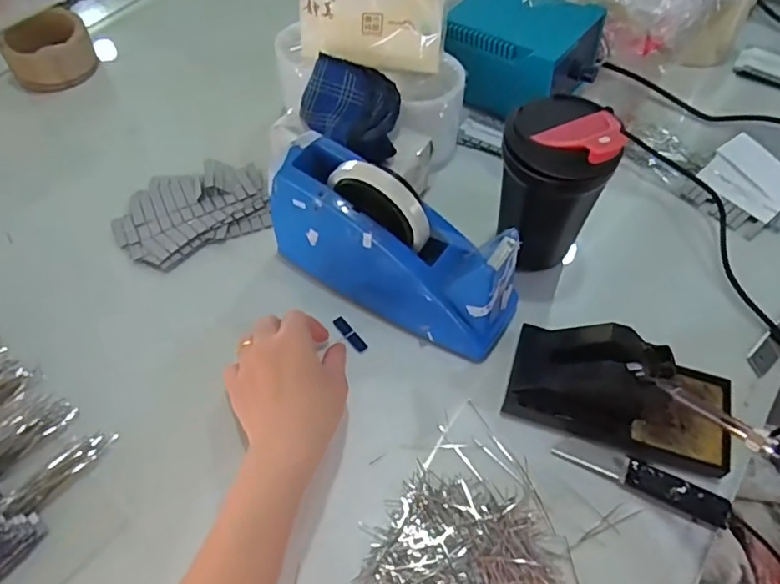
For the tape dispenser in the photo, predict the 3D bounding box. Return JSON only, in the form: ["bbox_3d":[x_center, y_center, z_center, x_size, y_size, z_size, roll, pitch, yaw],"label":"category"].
[{"bbox_3d":[0.002,-0.039,0.445,0.201,0.114,0.070,28,62,18],"label":"tape dispenser"}]

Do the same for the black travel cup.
[{"bbox_3d":[0.127,-0.084,0.453,0.082,0.145,0.073,12,58,9],"label":"black travel cup"}]

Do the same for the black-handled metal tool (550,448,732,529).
[{"bbox_3d":[0.179,0.132,0.397,0.117,0.009,0.024,19,59,14],"label":"black-handled metal tool"}]

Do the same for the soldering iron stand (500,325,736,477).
[{"bbox_3d":[0.172,0.067,0.403,0.157,0.064,0.075,14,58,11],"label":"soldering iron stand"}]

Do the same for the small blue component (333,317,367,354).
[{"bbox_3d":[-0.033,0.034,0.463,0.010,0.004,0.038,-33,62,-19],"label":"small blue component"}]

